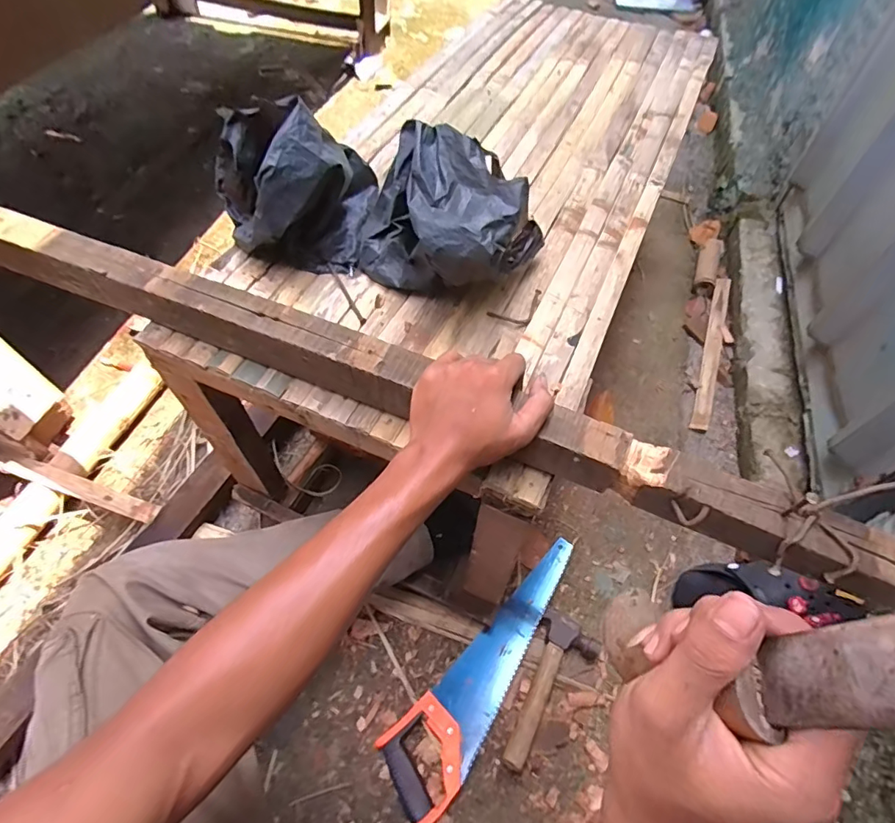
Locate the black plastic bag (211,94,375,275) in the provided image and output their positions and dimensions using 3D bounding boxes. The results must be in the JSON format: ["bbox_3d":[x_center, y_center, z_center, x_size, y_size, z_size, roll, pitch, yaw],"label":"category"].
[{"bbox_3d":[-0.180,-0.256,0.554,0.184,0.143,0.138,-5,58,-4],"label":"black plastic bag"}]

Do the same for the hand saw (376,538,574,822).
[{"bbox_3d":[0.070,0.378,0.736,0.110,0.048,0.417,37,64,20],"label":"hand saw"}]

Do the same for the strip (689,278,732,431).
[{"bbox_3d":[0.609,-0.147,1.124,0.036,0.009,0.464,20,60,11],"label":"strip"}]

